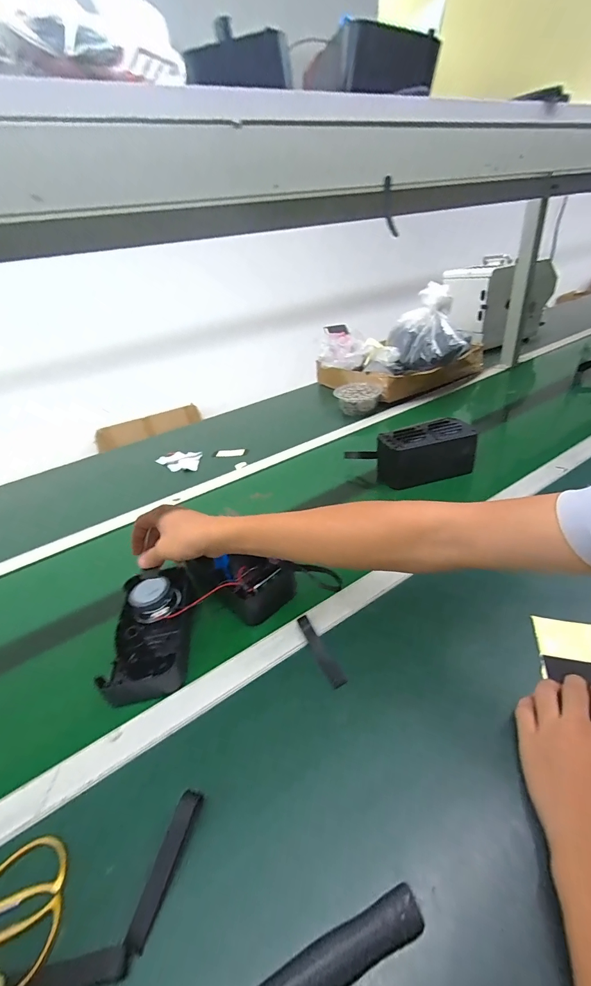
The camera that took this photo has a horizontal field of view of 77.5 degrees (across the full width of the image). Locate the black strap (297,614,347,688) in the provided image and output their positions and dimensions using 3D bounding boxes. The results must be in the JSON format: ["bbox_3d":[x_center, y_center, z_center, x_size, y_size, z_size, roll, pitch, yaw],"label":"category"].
[{"bbox_3d":[0.028,0.188,0.443,0.020,0.014,0.092,-22,36,-21],"label":"black strap"}]

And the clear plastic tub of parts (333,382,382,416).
[{"bbox_3d":[0.181,-0.277,1.086,0.131,0.065,0.141,-7,32,3],"label":"clear plastic tub of parts"}]

